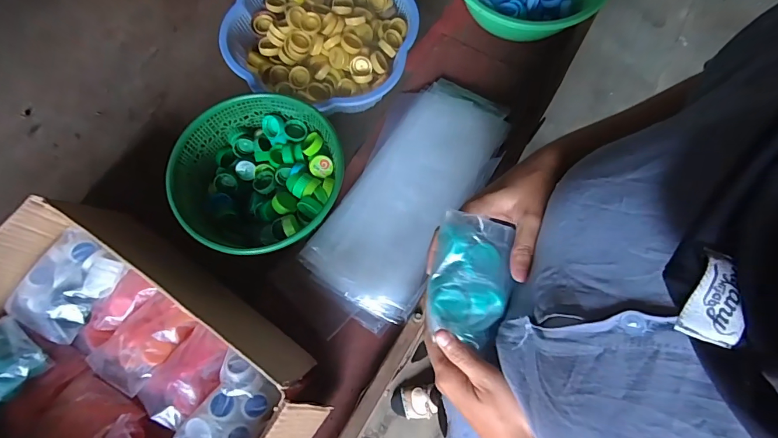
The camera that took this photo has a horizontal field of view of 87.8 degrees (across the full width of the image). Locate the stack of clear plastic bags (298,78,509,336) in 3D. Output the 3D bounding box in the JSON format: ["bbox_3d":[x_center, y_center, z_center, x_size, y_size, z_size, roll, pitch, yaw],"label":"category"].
[{"bbox_3d":[0.029,-0.037,0.553,0.160,0.018,0.349,26,74,10],"label":"stack of clear plastic bags"}]

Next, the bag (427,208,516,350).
[{"bbox_3d":[0.067,0.047,0.328,0.062,0.018,0.098,12,72,5],"label":"bag"}]

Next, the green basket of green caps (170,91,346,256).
[{"bbox_3d":[-0.162,-0.049,0.520,0.189,0.089,0.198,29,75,11],"label":"green basket of green caps"}]

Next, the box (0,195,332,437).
[{"bbox_3d":[-0.289,0.184,0.431,0.385,0.113,0.277,33,75,11],"label":"box"}]

